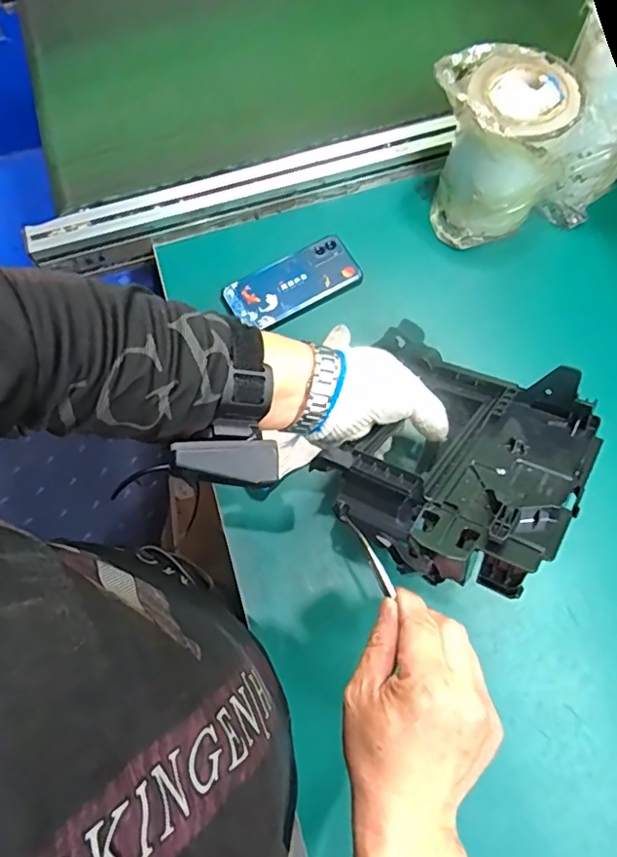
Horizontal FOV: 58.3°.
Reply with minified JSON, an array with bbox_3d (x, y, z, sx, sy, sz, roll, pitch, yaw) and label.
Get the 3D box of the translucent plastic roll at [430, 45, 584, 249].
[{"bbox_3d":[0.218,-0.324,0.651,0.131,0.165,0.129,-1,71,2],"label":"translucent plastic roll"}]

